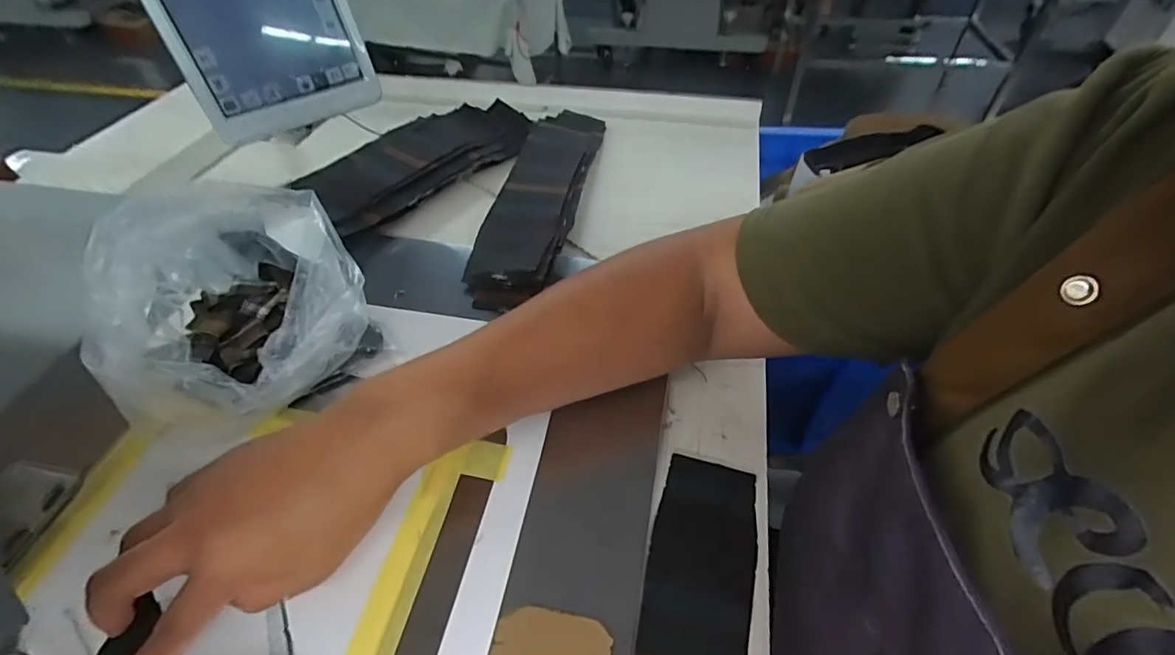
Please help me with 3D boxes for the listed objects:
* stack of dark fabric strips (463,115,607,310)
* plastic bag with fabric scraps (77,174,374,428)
[{"bbox_3d":[-0.047,-0.140,0.539,0.083,0.030,0.327,6,48,8],"label":"stack of dark fabric strips"},{"bbox_3d":[-0.240,-0.019,0.371,0.157,0.098,0.141,-6,48,-3],"label":"plastic bag with fabric scraps"}]

